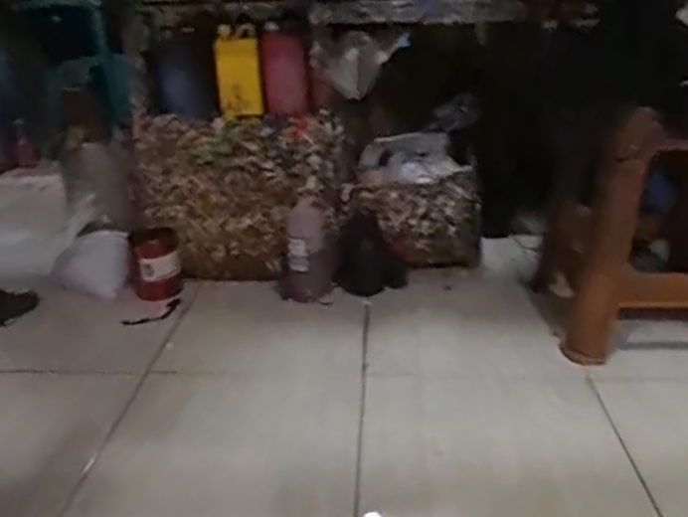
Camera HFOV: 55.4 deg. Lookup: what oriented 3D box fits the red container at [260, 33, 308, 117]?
[{"bbox_3d":[-0.130,-0.390,1.391,0.094,0.160,0.057,-1,22,2],"label":"red container"}]

